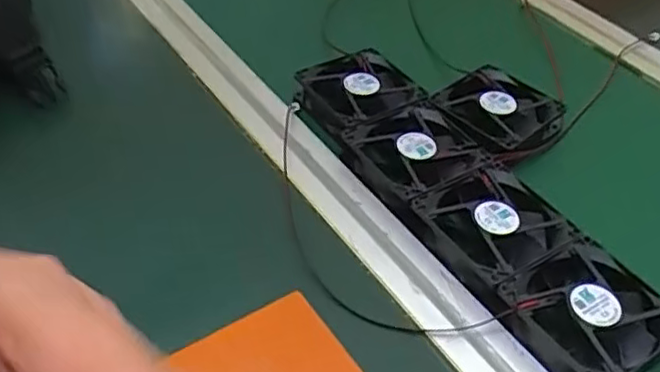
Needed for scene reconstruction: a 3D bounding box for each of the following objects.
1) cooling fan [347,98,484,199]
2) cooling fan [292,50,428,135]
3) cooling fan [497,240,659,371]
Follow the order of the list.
[{"bbox_3d":[0.062,-0.024,0.475,0.080,0.025,0.081,-25,50,-28],"label":"cooling fan"},{"bbox_3d":[0.024,-0.074,0.525,0.082,0.030,0.081,-23,49,-27],"label":"cooling fan"},{"bbox_3d":[0.152,0.077,0.382,0.083,0.025,0.078,-22,49,-26],"label":"cooling fan"}]

